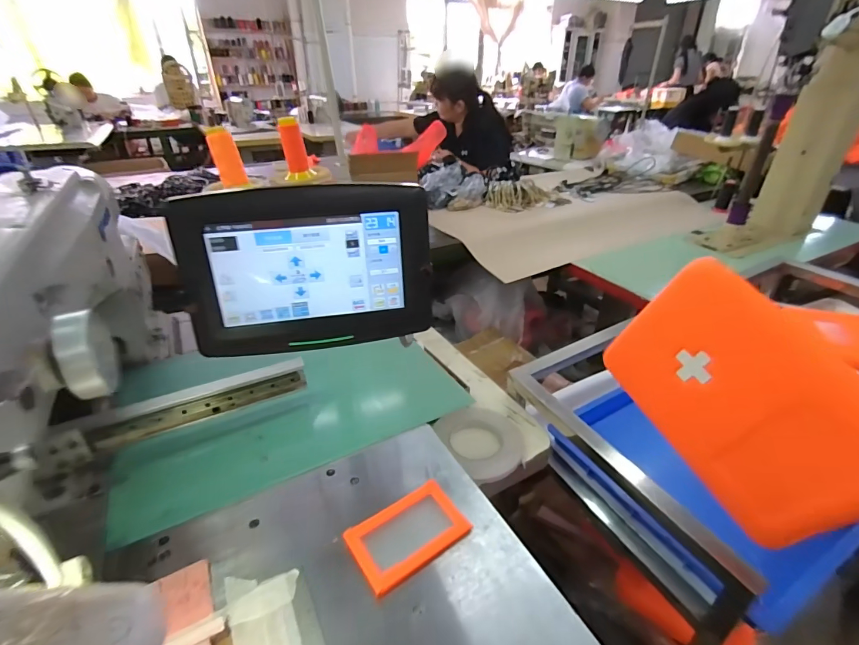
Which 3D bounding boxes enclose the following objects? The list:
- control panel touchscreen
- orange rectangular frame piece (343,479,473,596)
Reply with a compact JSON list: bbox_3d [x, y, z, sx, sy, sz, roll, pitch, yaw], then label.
[{"bbox_3d":[-0.099,-0.043,0.363,0.199,0.134,0.032,-7,33,-11],"label":"control panel touchscreen"},{"bbox_3d":[-0.020,0.198,0.403,0.106,0.013,0.067,-22,38,-31],"label":"orange rectangular frame piece"}]

